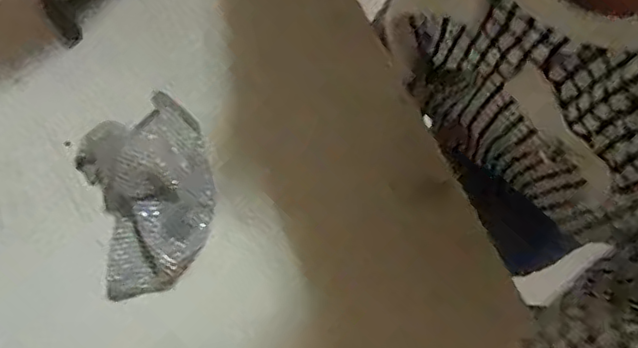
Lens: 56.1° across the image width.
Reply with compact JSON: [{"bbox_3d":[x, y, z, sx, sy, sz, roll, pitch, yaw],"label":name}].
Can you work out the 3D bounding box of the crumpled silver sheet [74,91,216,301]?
[{"bbox_3d":[-0.118,0.011,0.414,0.088,0.029,0.127,-20,79,1],"label":"crumpled silver sheet"}]

